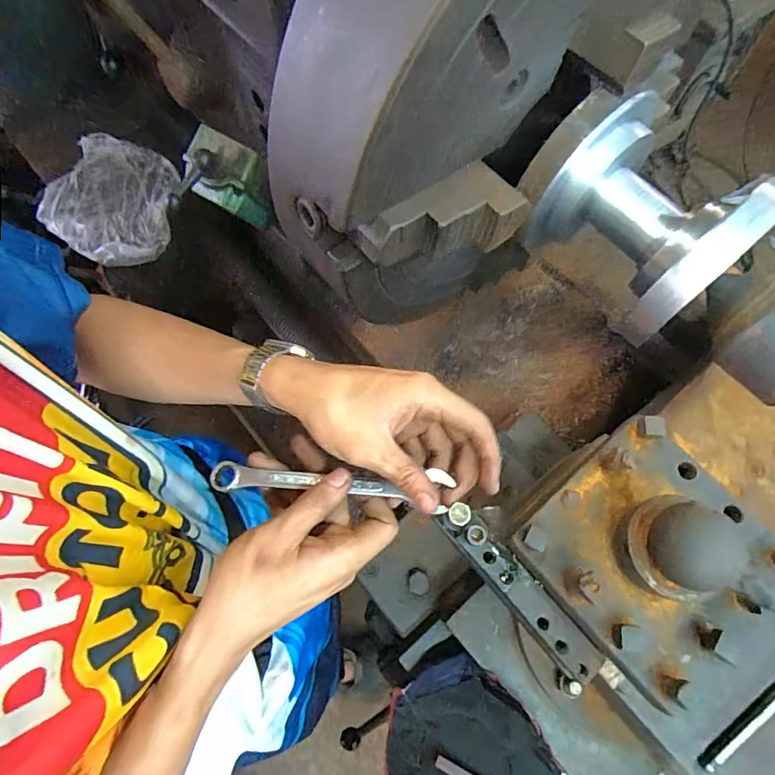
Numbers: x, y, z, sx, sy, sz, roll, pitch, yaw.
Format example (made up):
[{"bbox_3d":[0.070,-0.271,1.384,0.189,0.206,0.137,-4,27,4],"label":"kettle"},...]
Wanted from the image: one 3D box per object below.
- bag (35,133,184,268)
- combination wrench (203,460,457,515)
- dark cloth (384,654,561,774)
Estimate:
[{"bbox_3d":[-0.435,-0.300,0.798,0.208,0.038,0.207,25,72,9],"label":"bag"},{"bbox_3d":[-0.039,0.064,0.328,0.157,0.006,0.025,3,70,4],"label":"combination wrench"},{"bbox_3d":[0.067,0.349,0.453,0.152,0.053,0.160,-38,74,-13],"label":"dark cloth"}]

